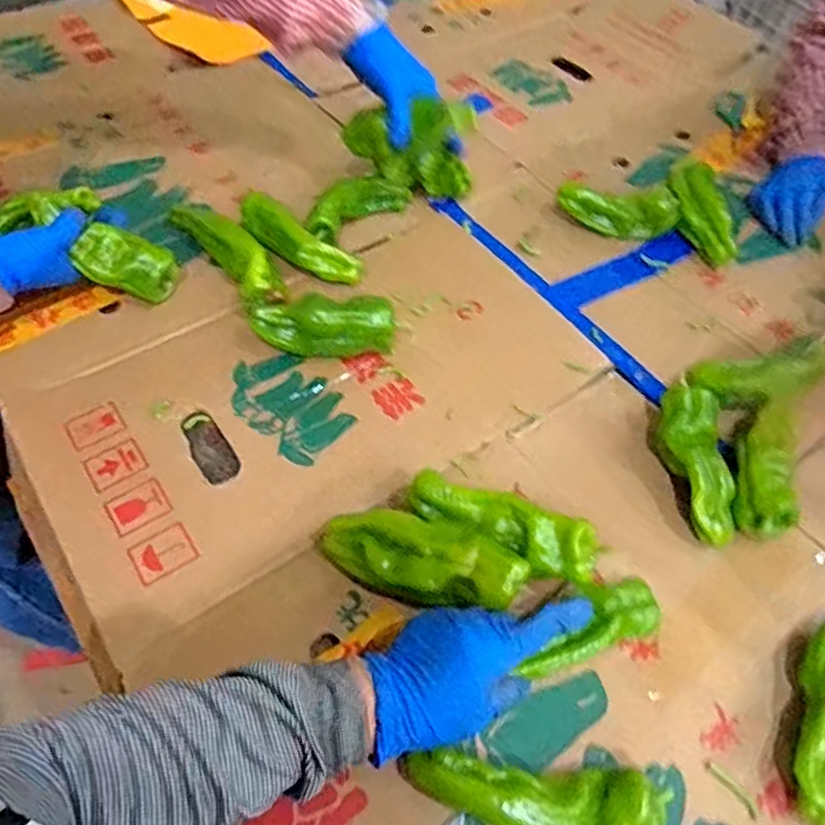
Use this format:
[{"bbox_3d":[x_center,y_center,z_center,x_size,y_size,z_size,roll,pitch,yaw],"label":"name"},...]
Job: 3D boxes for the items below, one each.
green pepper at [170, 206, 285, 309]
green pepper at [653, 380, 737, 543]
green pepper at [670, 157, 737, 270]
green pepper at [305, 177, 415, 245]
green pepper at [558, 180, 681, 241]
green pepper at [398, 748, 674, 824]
[{"bbox_3d":[-0.207,-0.183,0.735,0.052,0.045,0.212,-30,61,-20],"label":"green pepper"},{"bbox_3d":[0.253,0.047,0.588,0.056,0.057,0.135,3,55,2],"label":"green pepper"},{"bbox_3d":[0.336,-0.235,0.767,0.050,0.045,0.135,-11,76,-8],"label":"green pepper"},{"bbox_3d":[-0.068,-0.248,0.792,0.056,0.048,0.148,36,62,22],"label":"green pepper"},{"bbox_3d":[0.244,-0.235,0.783,0.142,0.057,0.048,12,56,8],"label":"green pepper"},{"bbox_3d":[0.079,0.257,0.431,0.170,0.042,0.053,5,55,3],"label":"green pepper"}]

